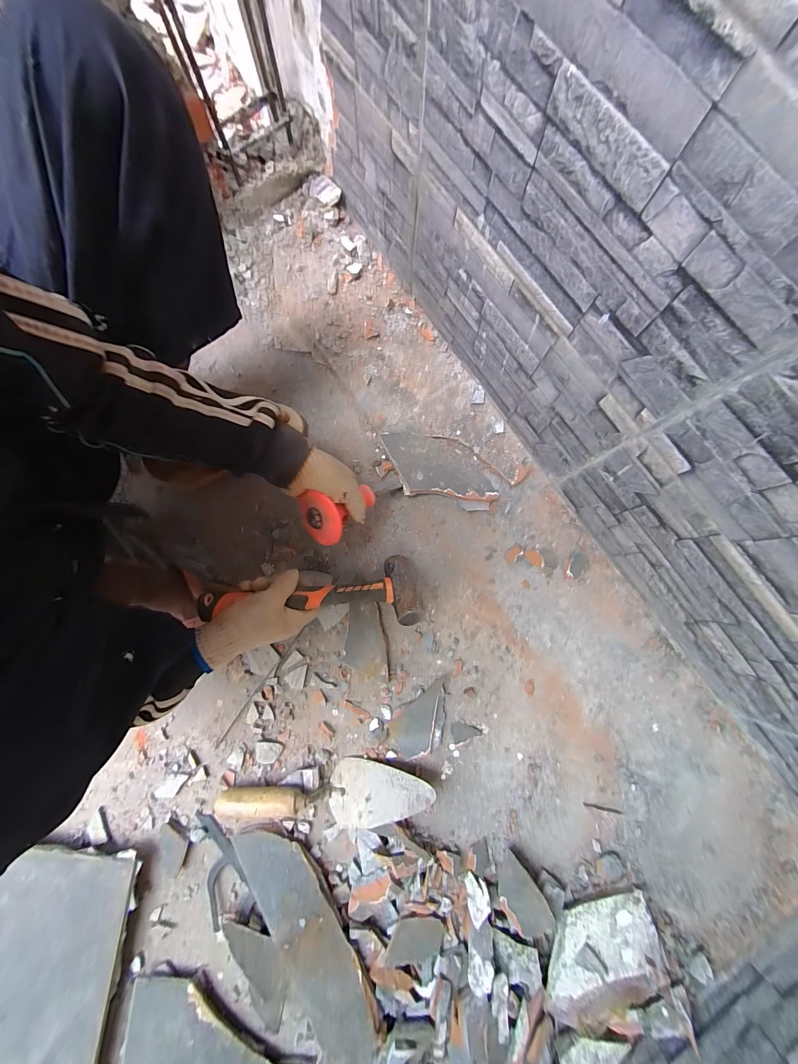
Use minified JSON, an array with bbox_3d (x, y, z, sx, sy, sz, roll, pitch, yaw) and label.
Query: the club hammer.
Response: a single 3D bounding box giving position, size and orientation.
[{"bbox_3d":[-0.105,0.082,0.462,0.290,0.075,0.094,-2,79,-14],"label":"club hammer"}]

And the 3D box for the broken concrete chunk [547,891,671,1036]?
[{"bbox_3d":[0.265,0.549,0.437,0.161,0.015,0.103,-5,64,-11],"label":"broken concrete chunk"}]

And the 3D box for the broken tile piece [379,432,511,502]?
[{"bbox_3d":[0.073,-0.107,0.544,0.194,0.015,0.102,3,79,0],"label":"broken tile piece"}]

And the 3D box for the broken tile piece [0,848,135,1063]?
[{"bbox_3d":[-0.563,0.578,0.447,0.383,0.029,0.303,3,79,5],"label":"broken tile piece"}]

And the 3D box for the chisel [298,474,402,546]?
[{"bbox_3d":[-0.054,-0.046,0.485,0.063,0.059,0.175,50,46,8],"label":"chisel"}]

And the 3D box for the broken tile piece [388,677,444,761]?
[{"bbox_3d":[0.022,0.276,0.504,0.062,0.020,0.113,13,79,2],"label":"broken tile piece"}]

